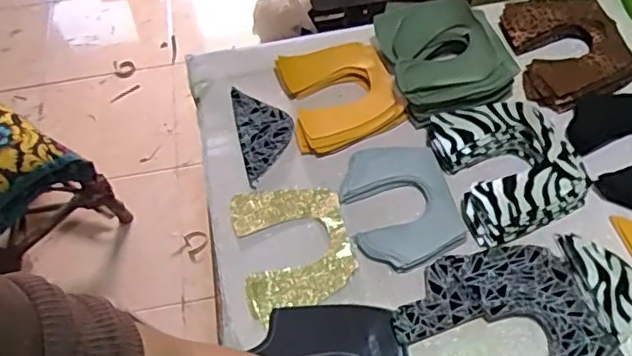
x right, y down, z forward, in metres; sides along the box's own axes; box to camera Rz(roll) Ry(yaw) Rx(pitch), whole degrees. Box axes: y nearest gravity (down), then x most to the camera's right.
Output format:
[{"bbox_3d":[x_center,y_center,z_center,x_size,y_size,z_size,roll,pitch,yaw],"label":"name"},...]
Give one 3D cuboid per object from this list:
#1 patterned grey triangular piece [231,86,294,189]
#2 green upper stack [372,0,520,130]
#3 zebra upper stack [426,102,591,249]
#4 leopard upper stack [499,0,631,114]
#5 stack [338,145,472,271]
[{"bbox_3d":[-0.064,-0.061,0.768,0.068,0.010,0.143,-12,56,-4],"label":"patterned grey triangular piece"},{"bbox_3d":[0.163,-0.151,0.773,0.146,0.074,0.167,-14,56,-5],"label":"green upper stack"},{"bbox_3d":[0.217,-0.018,0.693,0.140,0.040,0.168,-17,56,-8],"label":"zebra upper stack"},{"bbox_3d":[0.330,-0.171,0.798,0.138,0.038,0.172,-10,56,-3],"label":"leopard upper stack"},{"bbox_3d":[0.094,0.028,0.685,0.116,0.012,0.153,-15,56,-6],"label":"stack"}]

